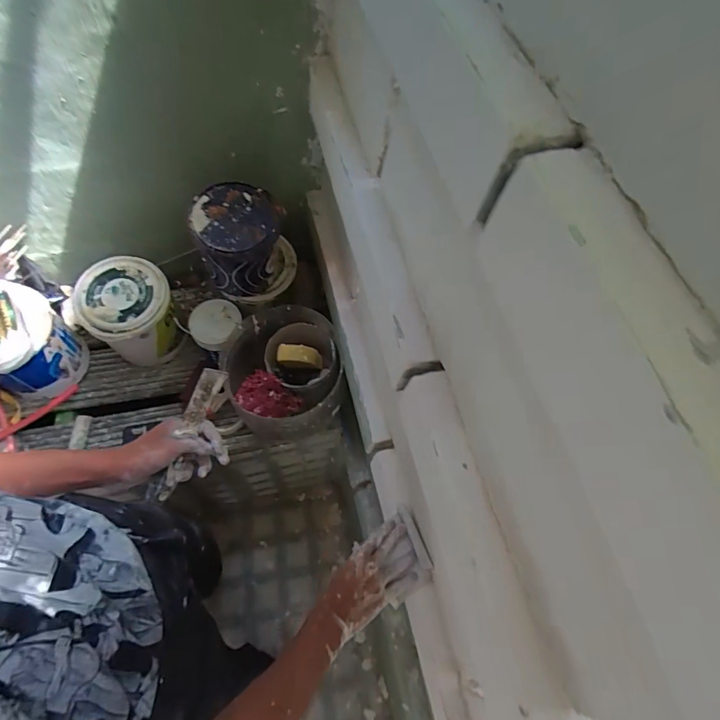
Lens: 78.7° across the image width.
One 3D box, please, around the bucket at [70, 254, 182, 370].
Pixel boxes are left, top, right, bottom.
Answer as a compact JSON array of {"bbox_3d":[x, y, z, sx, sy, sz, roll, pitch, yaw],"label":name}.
[{"bbox_3d":[-0.486,-0.088,0.966,0.169,0.210,0.179,3,62,-5],"label":"bucket"}]

